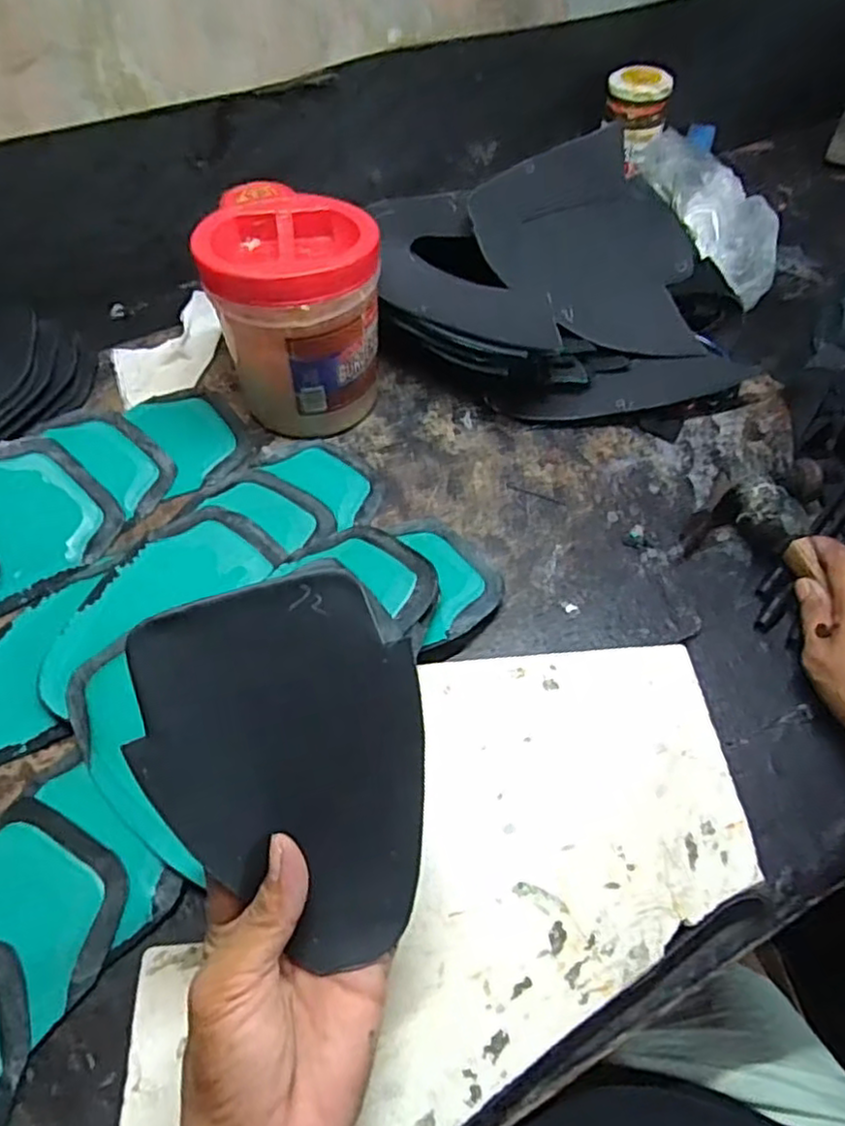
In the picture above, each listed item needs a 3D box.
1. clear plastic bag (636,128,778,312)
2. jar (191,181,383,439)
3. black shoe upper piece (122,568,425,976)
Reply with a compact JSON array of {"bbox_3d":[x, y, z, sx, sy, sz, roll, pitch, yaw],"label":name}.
[{"bbox_3d":[0.265,-0.321,0.620,0.075,0.041,0.218,-9,58,-7],"label":"clear plastic bag"},{"bbox_3d":[-0.087,-0.177,0.498,0.108,0.137,0.104,0,57,-1],"label":"jar"},{"bbox_3d":[-0.047,0.081,0.258,0.098,0.012,0.148,-15,100,-12],"label":"black shoe upper piece"}]

